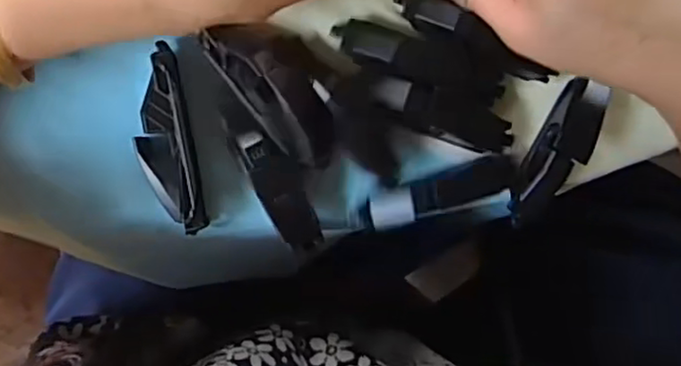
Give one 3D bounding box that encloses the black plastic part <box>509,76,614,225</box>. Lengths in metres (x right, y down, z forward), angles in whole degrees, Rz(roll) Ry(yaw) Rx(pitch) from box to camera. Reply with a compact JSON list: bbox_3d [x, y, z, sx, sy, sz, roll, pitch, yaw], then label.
[{"bbox_3d":[0.101,-0.014,0.312,0.017,0.028,0.069,26,89,-8],"label":"black plastic part"}]

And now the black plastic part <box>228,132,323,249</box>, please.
[{"bbox_3d":[-0.025,0.004,0.294,0.020,0.011,0.061,-32,113,-5],"label":"black plastic part"}]

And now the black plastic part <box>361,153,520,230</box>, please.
[{"bbox_3d":[0.047,0.004,0.306,0.076,0.016,0.018,-16,95,-20],"label":"black plastic part"}]

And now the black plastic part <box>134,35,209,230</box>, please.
[{"bbox_3d":[-0.076,-0.018,0.290,0.022,0.019,0.080,-11,94,-7],"label":"black plastic part"}]

